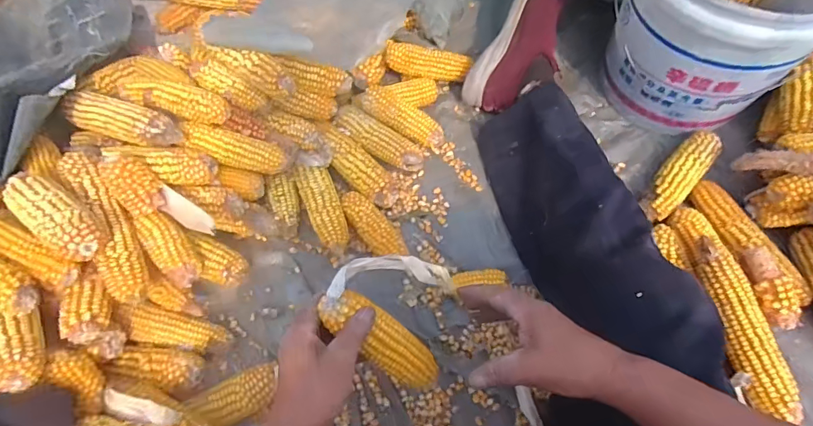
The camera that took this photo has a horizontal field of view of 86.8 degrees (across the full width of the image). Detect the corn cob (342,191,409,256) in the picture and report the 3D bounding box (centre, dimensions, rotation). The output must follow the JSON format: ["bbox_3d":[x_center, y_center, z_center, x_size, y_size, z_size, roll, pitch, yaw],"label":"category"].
[{"bbox_3d":[-0.045,0.019,0.606,0.048,0.042,0.129,-35,70,-11],"label":"corn cob"}]

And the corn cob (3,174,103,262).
[{"bbox_3d":[-0.383,0.003,0.471,0.120,0.040,0.047,33,72,15],"label":"corn cob"}]

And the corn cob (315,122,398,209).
[{"bbox_3d":[-0.075,-0.071,0.645,0.157,0.041,0.055,40,75,18],"label":"corn cob"}]

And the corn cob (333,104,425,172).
[{"bbox_3d":[-0.044,-0.111,0.666,0.155,0.039,0.042,35,73,16],"label":"corn cob"}]

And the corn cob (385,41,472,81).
[{"bbox_3d":[0.035,-0.240,0.692,0.141,0.041,0.043,3,65,-20],"label":"corn cob"}]

